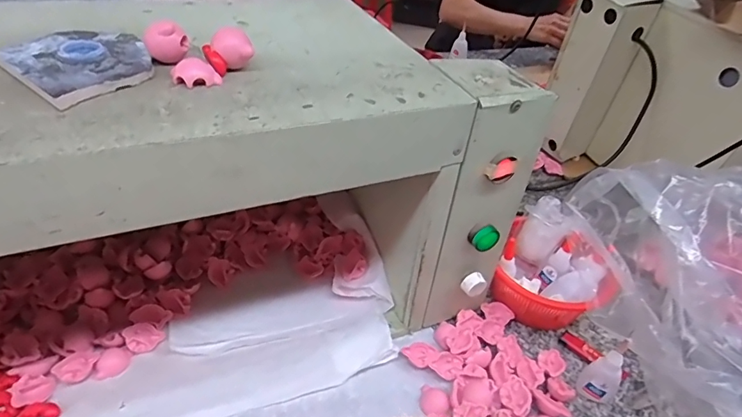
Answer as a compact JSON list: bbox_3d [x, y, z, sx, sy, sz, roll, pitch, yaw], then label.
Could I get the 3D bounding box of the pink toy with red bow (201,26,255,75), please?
[{"bbox_3d":[-0.104,-0.117,0.336,0.031,0.024,0.025,-16,44,-27],"label":"pink toy with red bow"}]

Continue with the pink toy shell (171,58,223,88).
[{"bbox_3d":[-0.122,-0.096,0.323,0.032,0.012,0.021,-7,40,-17],"label":"pink toy shell"}]

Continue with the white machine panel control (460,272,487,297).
[{"bbox_3d":[0.109,0.081,0.490,0.022,0.023,0.016,-13,42,-24],"label":"white machine panel control"}]

